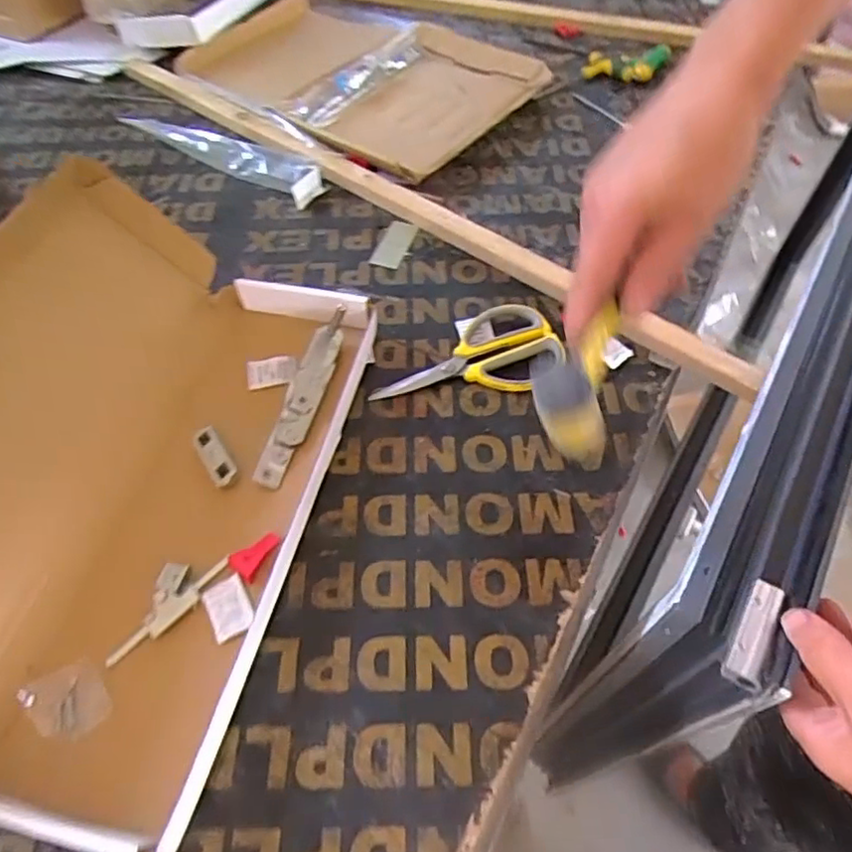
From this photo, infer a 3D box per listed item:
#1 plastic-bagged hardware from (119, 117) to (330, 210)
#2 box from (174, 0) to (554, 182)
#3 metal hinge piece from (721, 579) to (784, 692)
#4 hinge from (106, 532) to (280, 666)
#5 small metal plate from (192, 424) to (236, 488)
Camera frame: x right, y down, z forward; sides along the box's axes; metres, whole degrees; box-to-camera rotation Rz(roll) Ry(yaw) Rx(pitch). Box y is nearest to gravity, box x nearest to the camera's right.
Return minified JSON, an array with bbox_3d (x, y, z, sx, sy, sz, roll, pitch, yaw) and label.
[{"bbox_3d":[-0.230,-0.319,0.725,0.284,0.025,0.054,29,61,21],"label":"plastic-bagged hardware"},{"bbox_3d":[-0.084,-0.460,0.815,0.400,0.035,0.307,34,62,23],"label":"box"},{"bbox_3d":[0.179,0.112,0.345,0.017,0.009,0.060,25,63,18],"label":"metal hinge piece"},{"bbox_3d":[-0.158,0.106,0.426,0.122,0.011,0.041,-27,58,-17],"label":"hinge"},{"bbox_3d":[-0.161,0.023,0.480,0.021,0.005,0.054,-44,62,6],"label":"small metal plate"}]

